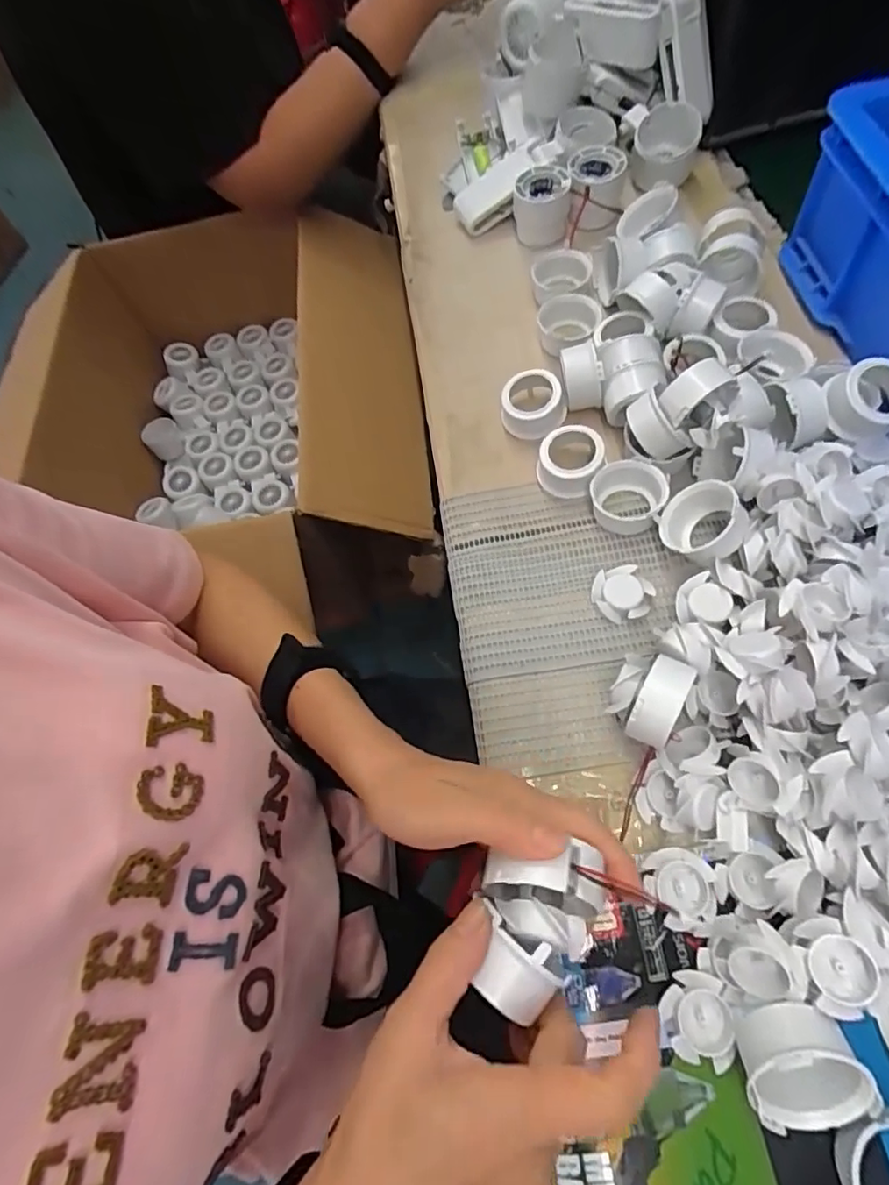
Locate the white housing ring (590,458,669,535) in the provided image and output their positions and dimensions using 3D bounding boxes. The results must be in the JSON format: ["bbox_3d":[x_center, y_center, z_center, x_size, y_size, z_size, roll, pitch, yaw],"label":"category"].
[{"bbox_3d":[0.135,-0.073,0.413,0.050,0.035,0.048,-1,65,2],"label":"white housing ring"}]

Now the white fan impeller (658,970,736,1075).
[{"bbox_3d":[0.132,0.220,0.290,0.036,0.014,0.040,17,70,17],"label":"white fan impeller"}]

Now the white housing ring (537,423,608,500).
[{"bbox_3d":[0.096,-0.101,0.431,0.046,0.036,0.047,3,66,11],"label":"white housing ring"}]

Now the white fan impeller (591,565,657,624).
[{"bbox_3d":[0.125,0.001,0.393,0.036,0.014,0.040,-42,66,-10],"label":"white fan impeller"}]

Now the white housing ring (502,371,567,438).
[{"bbox_3d":[0.073,-0.156,0.455,0.053,0.034,0.049,-3,65,6],"label":"white housing ring"}]

